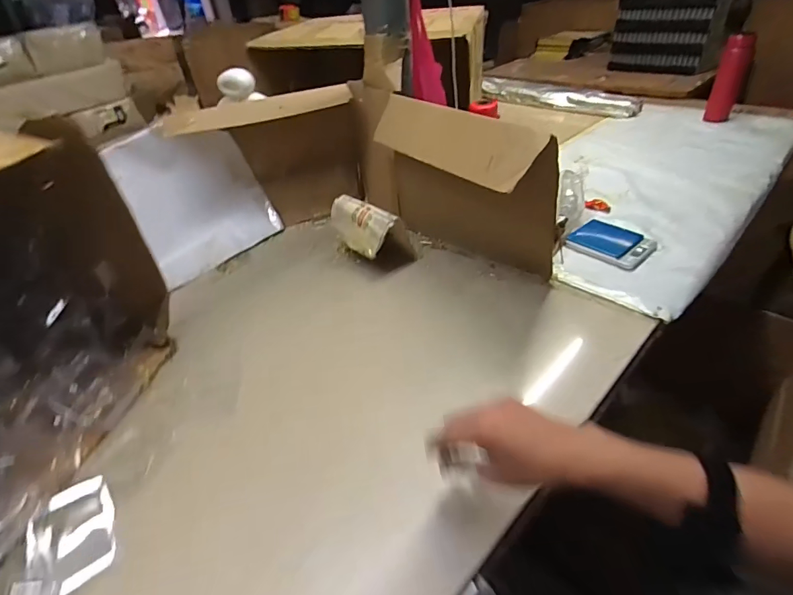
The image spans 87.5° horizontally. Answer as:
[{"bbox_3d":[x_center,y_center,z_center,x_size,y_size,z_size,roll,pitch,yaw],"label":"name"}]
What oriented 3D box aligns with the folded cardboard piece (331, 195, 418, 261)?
[{"bbox_3d":[-0.047,-0.128,0.794,0.095,0.106,0.145,-29,44,-27],"label":"folded cardboard piece"}]

